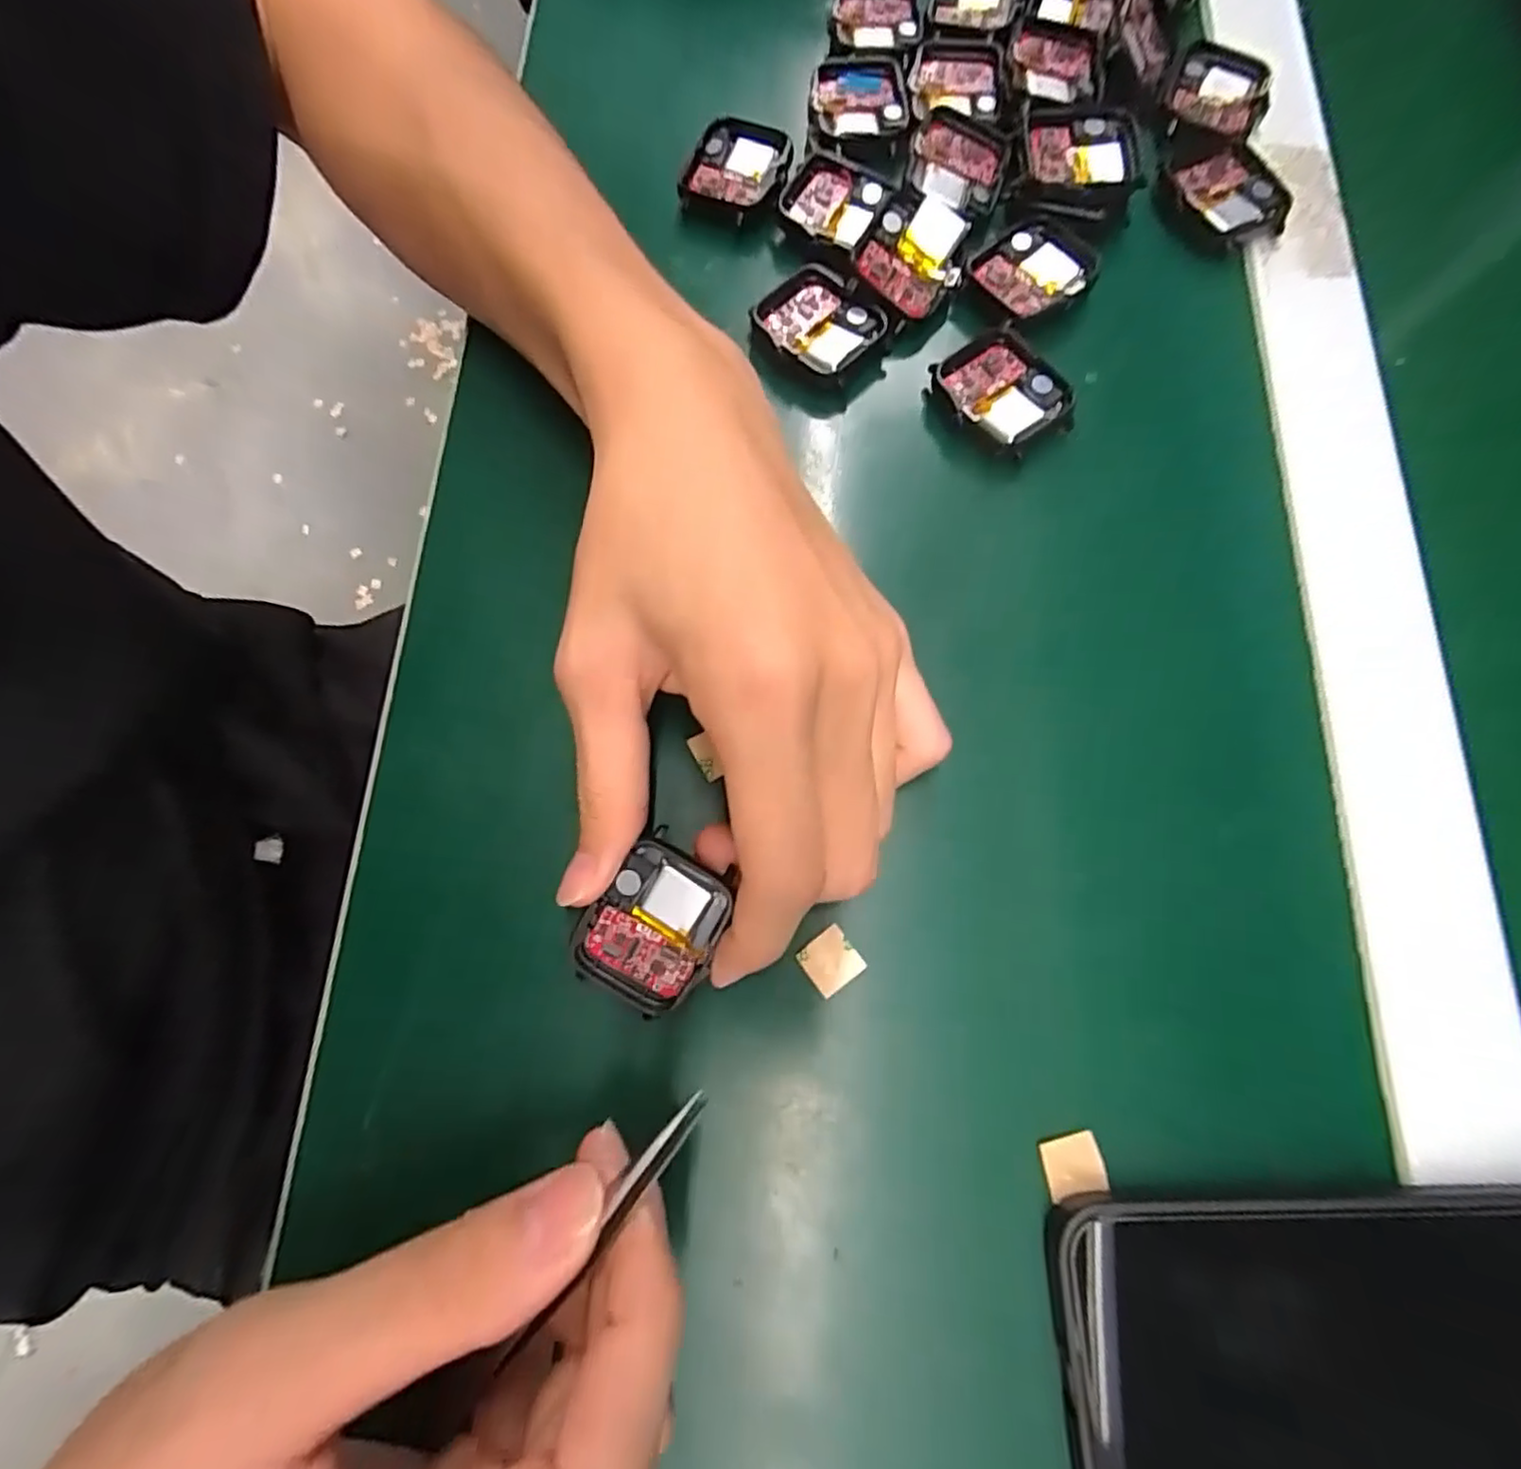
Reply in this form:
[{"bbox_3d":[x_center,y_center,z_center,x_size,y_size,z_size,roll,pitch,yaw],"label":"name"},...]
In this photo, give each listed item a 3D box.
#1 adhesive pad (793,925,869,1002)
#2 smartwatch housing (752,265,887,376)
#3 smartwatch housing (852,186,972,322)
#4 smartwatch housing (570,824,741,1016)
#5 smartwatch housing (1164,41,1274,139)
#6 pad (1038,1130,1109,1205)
[{"bbox_3d":[0.021,0.066,0.192,0.015,0.004,0.015,-37,78,-9],"label":"adhesive pad"},{"bbox_3d":[0.020,-0.149,0.240,0.041,0.006,0.035,41,78,10],"label":"smartwatch housing"},{"bbox_3d":[0.057,-0.177,0.241,0.034,0.010,0.046,31,77,8],"label":"smartwatch housing"},{"bbox_3d":[-0.030,0.056,0.191,0.036,0.012,0.044,37,90,4],"label":"smartwatch housing"},{"bbox_3d":[0.180,-0.251,0.259,0.038,0.007,0.036,28,77,7],"label":"smartwatch housing"},{"bbox_3d":[0.084,0.115,0.177,0.016,0.004,0.015,-13,75,-4],"label":"pad"}]

